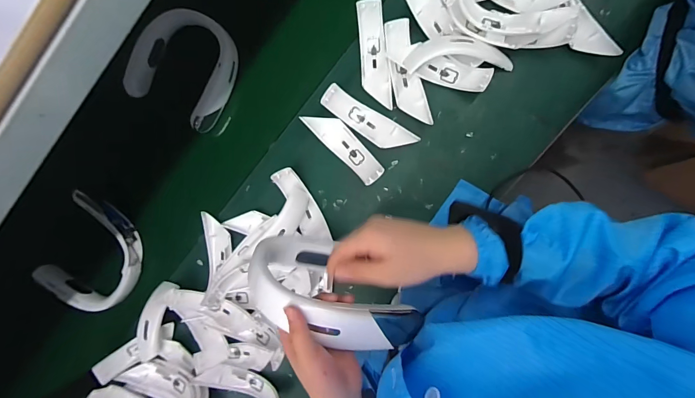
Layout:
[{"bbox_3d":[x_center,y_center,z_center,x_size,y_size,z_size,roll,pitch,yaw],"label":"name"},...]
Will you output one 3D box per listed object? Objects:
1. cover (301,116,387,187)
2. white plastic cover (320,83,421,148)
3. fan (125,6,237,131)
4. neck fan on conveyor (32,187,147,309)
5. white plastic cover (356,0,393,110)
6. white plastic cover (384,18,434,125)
[{"bbox_3d":[-0.004,-0.099,0.609,0.174,0.040,0.052,45,98,5],"label":"cover"},{"bbox_3d":[0.038,-0.136,0.596,0.172,0.047,0.050,34,97,6],"label":"white plastic cover"},{"bbox_3d":[-0.310,-0.255,0.652,0.183,0.071,0.197,33,97,6],"label":"fan"},{"bbox_3d":[-0.524,0.126,0.701,0.196,0.070,0.193,38,98,6],"label":"neck fan on conveyor"},{"bbox_3d":[0.047,-0.251,0.596,0.050,0.041,0.175,-8,104,9],"label":"white plastic cover"},{"bbox_3d":[0.104,-0.214,0.586,0.055,0.035,0.182,-12,91,9],"label":"white plastic cover"}]

